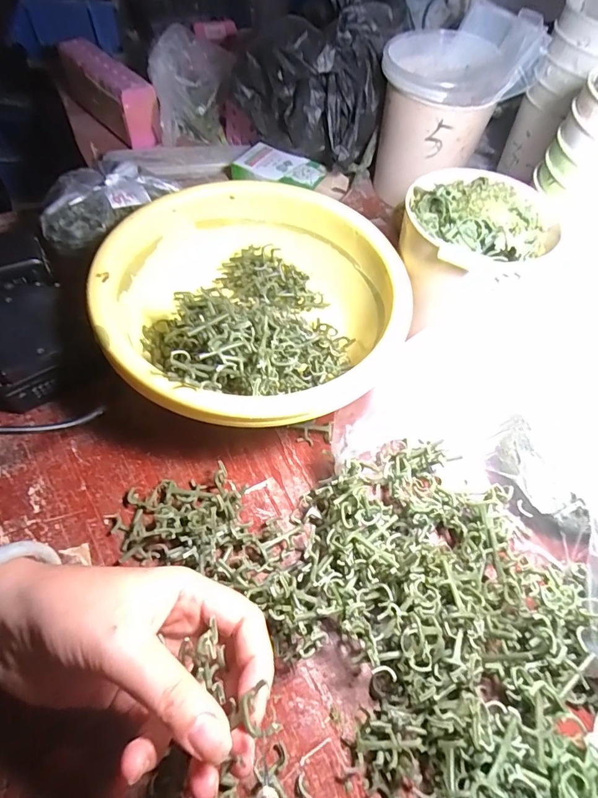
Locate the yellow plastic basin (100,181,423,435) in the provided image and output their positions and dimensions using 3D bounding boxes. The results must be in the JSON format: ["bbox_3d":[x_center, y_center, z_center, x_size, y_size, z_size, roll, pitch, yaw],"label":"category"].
[{"bbox_3d":[-0.037,-0.066,0.355,0.218,0.096,0.223,1,57,-2],"label":"yellow plastic basin"}]

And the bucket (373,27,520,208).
[{"bbox_3d":[0.144,-0.304,0.481,0.113,0.138,0.119,1,57,-2],"label":"bucket"}]

